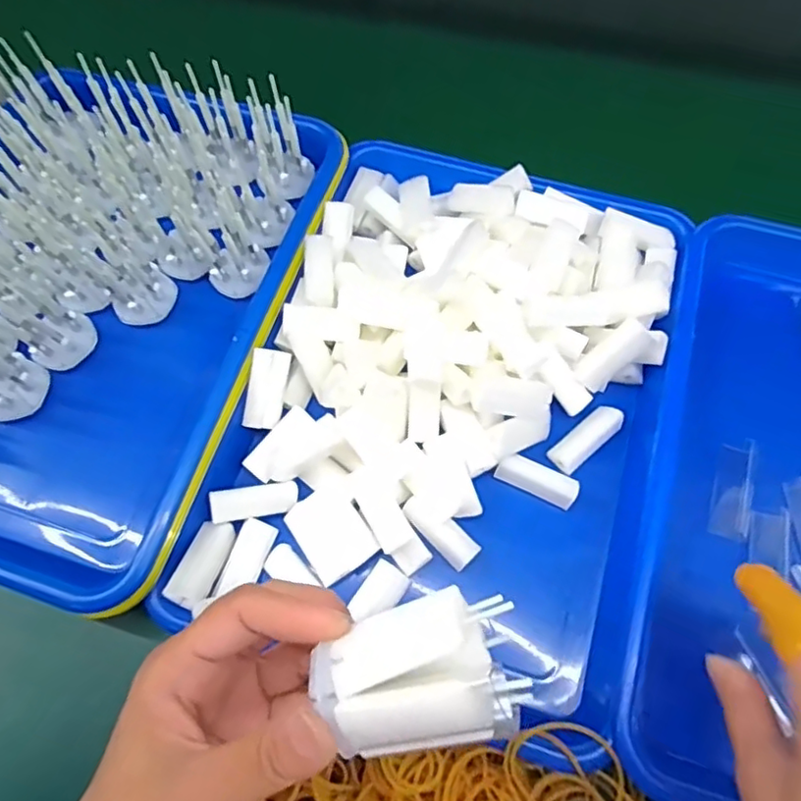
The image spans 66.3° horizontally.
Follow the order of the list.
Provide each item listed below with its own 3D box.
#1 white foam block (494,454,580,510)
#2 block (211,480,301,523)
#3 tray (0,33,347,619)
[{"bbox_3d":[0.077,0.044,0.343,0.045,0.013,0.015,24,69,12],"label":"white foam block"},{"bbox_3d":[-0.079,0.054,0.334,0.046,0.007,0.016,-9,65,-16],"label":"block"},{"bbox_3d":[-0.192,-0.069,0.369,0.238,0.088,0.333,16,67,9],"label":"tray"}]

